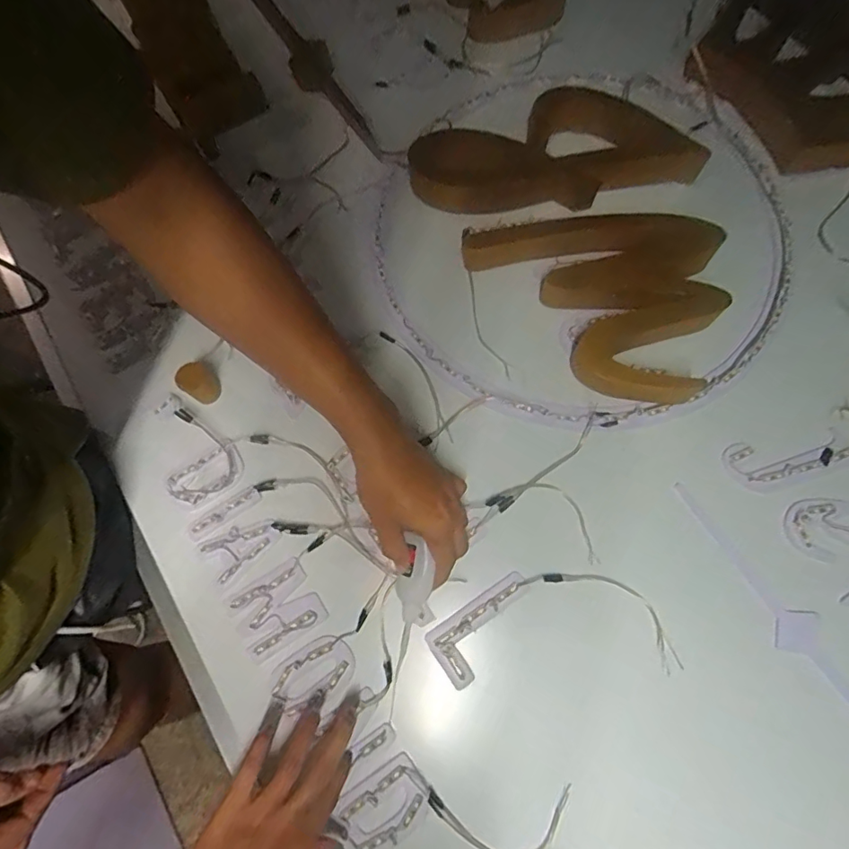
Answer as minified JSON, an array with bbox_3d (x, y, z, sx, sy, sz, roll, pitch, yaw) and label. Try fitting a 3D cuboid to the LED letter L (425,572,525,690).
[{"bbox_3d":[0.060,0.196,0.482,0.110,0.004,0.058,-33,74,-9],"label":"LED letter L"}]

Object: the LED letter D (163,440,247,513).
[{"bbox_3d":[-0.229,0.057,0.531,0.080,0.007,0.050,-36,74,-9],"label":"LED letter D"}]

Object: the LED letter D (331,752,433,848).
[{"bbox_3d":[-0.034,0.338,0.444,0.078,0.008,0.055,-30,74,-8],"label":"LED letter D"}]

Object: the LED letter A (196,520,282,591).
[{"bbox_3d":[-0.190,0.125,0.515,0.078,0.009,0.048,-36,74,-9],"label":"LED letter A"}]

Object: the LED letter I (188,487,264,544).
[{"bbox_3d":[-0.209,0.093,0.521,0.082,0.004,0.020,-33,74,-8],"label":"LED letter I"}]

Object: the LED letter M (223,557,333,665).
[{"bbox_3d":[-0.146,0.182,0.493,0.079,0.005,0.070,-32,74,-8],"label":"LED letter M"}]

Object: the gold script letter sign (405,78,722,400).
[{"bbox_3d":[0.207,-0.235,0.591,0.289,0.049,0.429,-32,74,-8],"label":"gold script letter sign"}]

